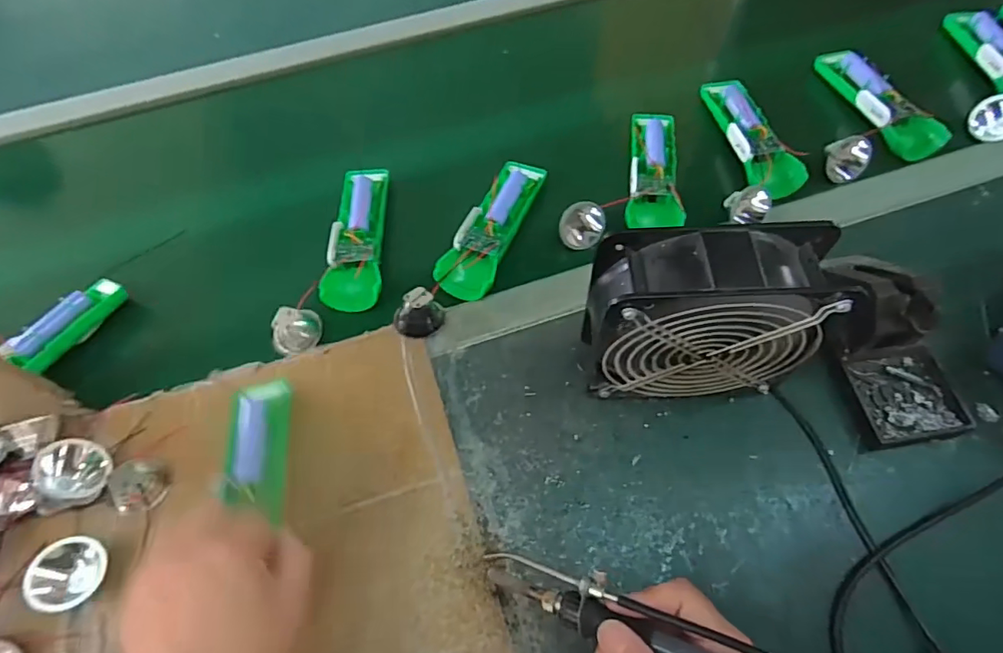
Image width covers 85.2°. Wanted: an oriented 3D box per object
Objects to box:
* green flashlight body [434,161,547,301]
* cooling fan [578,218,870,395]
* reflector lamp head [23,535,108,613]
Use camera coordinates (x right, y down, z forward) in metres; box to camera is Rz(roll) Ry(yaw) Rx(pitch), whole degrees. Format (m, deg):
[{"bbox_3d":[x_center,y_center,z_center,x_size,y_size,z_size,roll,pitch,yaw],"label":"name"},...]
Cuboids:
[{"bbox_3d":[-0.006,-0.094,0.526,0.054,0.033,0.161,24,62,15],"label":"green flashlight body"},{"bbox_3d":[0.131,0.000,0.373,0.149,0.150,0.058,2,59,3],"label":"cooling fan"},{"bbox_3d":[-0.288,0.164,0.363,0.041,0.023,0.043,16,59,-28],"label":"reflector lamp head"}]

